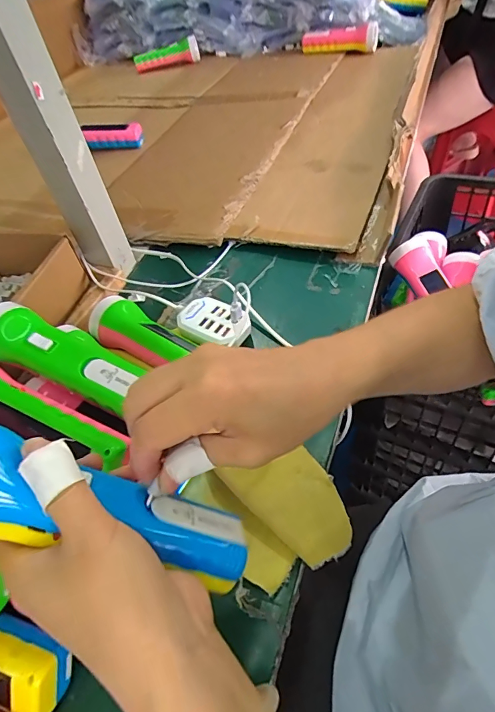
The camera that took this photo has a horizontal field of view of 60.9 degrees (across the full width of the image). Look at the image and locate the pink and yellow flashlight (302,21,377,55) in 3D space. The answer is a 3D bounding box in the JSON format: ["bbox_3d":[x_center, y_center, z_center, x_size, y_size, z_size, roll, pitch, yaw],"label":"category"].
[{"bbox_3d":[0.205,-0.702,0.943,0.167,0.045,0.050,3,50,14],"label":"pink and yellow flashlight"}]

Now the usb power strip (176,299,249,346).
[{"bbox_3d":[-0.035,-0.028,0.436,0.075,0.028,0.052,29,59,26],"label":"usb power strip"}]

